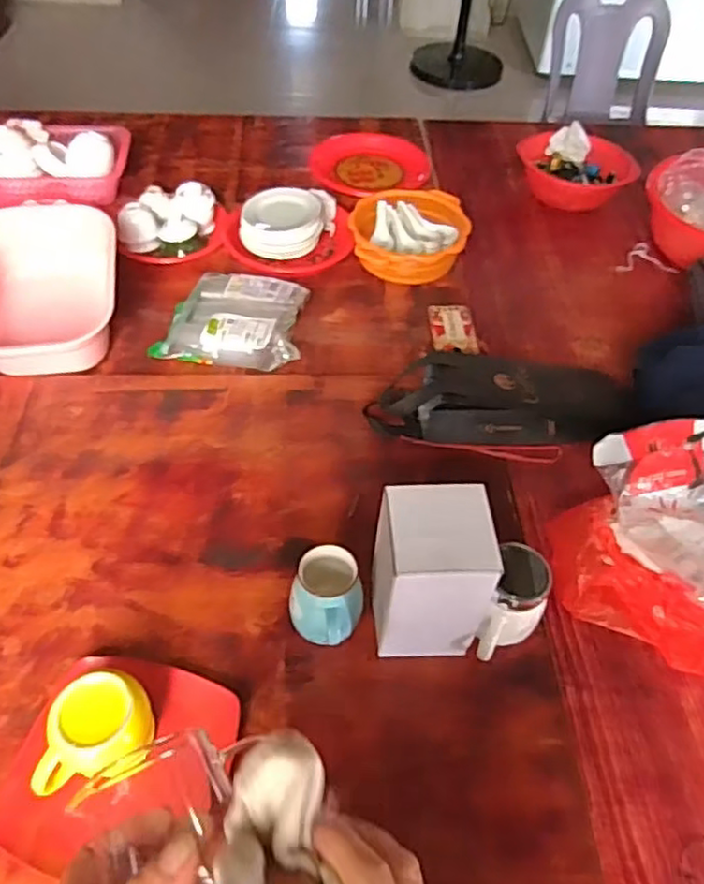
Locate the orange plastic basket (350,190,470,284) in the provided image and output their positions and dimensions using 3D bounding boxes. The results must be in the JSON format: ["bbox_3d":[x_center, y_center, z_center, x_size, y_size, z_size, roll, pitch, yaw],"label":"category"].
[{"bbox_3d":[0.107,-0.392,1.289,0.221,0.084,0.198,-3,51,-6],"label":"orange plastic basket"}]

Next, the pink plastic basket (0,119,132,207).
[{"bbox_3d":[-0.625,-0.580,1.401,0.316,0.096,0.197,2,51,-1],"label":"pink plastic basket"}]

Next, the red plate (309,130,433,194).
[{"bbox_3d":[0.039,-0.607,1.478,0.254,0.031,0.246,2,51,-2],"label":"red plate"}]

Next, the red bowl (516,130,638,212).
[{"bbox_3d":[0.474,-0.571,1.436,0.220,0.074,0.207,2,51,-2],"label":"red bowl"}]

